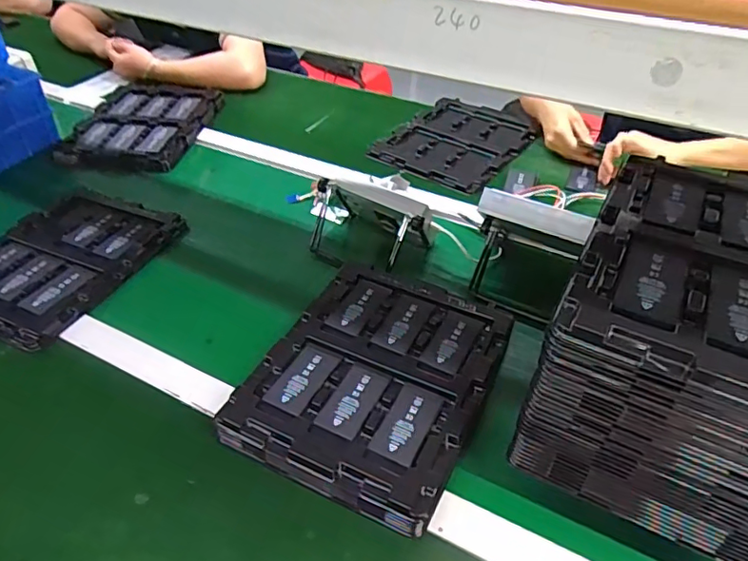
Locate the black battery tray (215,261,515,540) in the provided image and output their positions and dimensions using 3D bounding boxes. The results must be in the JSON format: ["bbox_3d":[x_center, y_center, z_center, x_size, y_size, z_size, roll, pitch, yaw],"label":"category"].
[{"bbox_3d":[0.007,0.099,0.591,0.216,0.038,0.274,19,45,20],"label":"black battery tray"}]

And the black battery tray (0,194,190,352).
[{"bbox_3d":[-0.429,-0.036,0.750,0.223,0.022,0.267,18,45,18],"label":"black battery tray"}]

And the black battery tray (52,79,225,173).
[{"bbox_3d":[-0.426,-0.285,1.012,0.223,0.021,0.286,9,42,9],"label":"black battery tray"}]

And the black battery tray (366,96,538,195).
[{"bbox_3d":[0.155,-0.257,1.010,0.215,0.009,0.288,26,48,26],"label":"black battery tray"}]

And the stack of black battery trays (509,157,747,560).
[{"bbox_3d":[0.272,0.046,0.459,0.213,0.159,0.271,20,45,21],"label":"stack of black battery trays"}]

